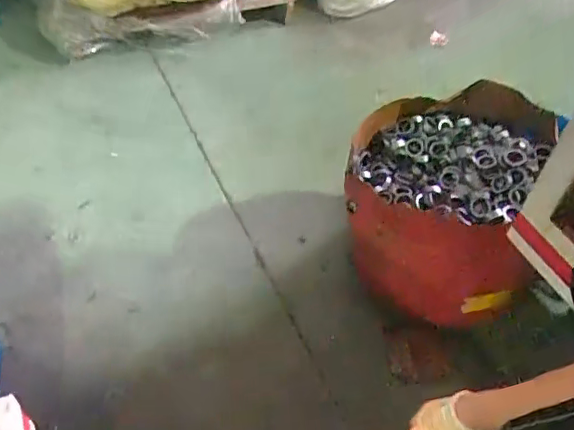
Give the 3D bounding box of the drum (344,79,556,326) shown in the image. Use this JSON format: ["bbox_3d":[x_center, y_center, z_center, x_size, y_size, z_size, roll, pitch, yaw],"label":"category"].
[{"bbox_3d":[0.430,-0.059,1.577,0.529,0.429,0.528,9,50,4],"label":"drum"}]

